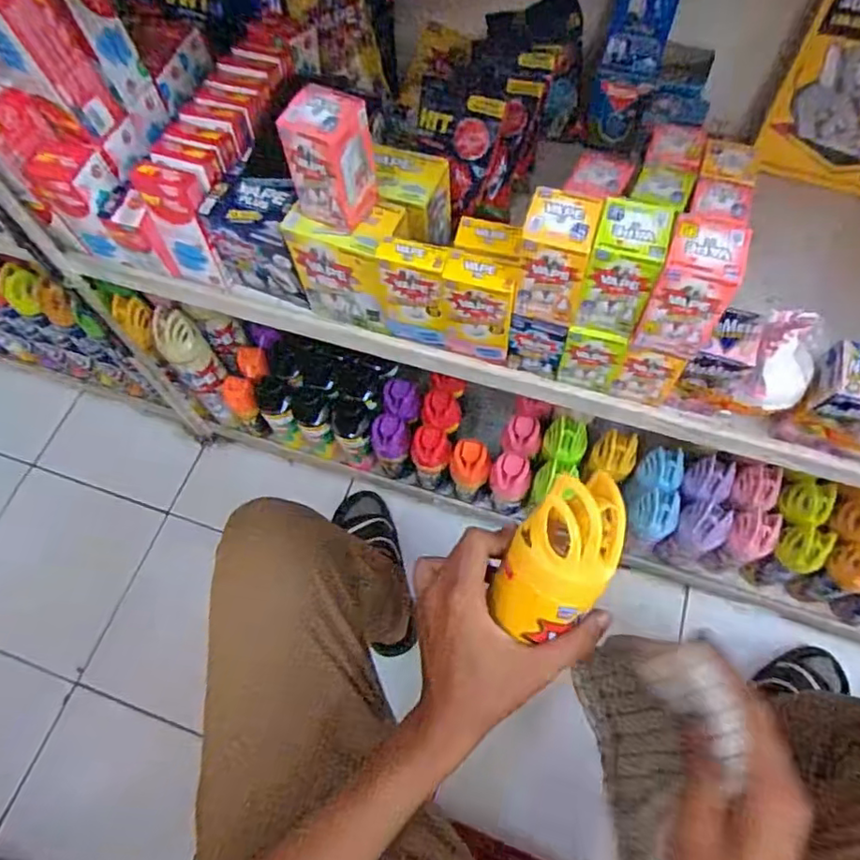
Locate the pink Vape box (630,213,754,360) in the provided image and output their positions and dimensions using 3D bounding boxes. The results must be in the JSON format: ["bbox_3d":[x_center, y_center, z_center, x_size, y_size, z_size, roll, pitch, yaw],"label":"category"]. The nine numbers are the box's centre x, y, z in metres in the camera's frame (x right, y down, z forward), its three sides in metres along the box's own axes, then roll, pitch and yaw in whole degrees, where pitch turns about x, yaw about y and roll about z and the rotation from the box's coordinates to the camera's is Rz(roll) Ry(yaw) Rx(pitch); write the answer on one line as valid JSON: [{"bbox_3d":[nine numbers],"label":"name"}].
[{"bbox_3d":[0.197,-0.104,0.442,0.057,0.095,0.048,21,67,13],"label":"pink Vape box"}]

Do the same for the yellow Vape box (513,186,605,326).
[{"bbox_3d":[0.100,-0.137,0.468,0.050,0.092,0.053,13,66,10],"label":"yellow Vape box"}]

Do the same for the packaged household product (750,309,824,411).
[{"bbox_3d":[0.295,-0.057,0.488,0.050,0.058,0.060,10,65,8],"label":"packaged household product"}]

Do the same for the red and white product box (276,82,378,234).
[{"bbox_3d":[-0.079,-0.221,0.485,0.050,0.097,0.057,27,69,15],"label":"red and white product box"}]

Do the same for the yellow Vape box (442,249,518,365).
[{"bbox_3d":[0.045,-0.108,0.539,0.061,0.120,0.032,10,65,8],"label":"yellow Vape box"}]

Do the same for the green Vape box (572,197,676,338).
[{"bbox_3d":[0.149,-0.126,0.460,0.049,0.088,0.055,16,66,11],"label":"green Vape box"}]

